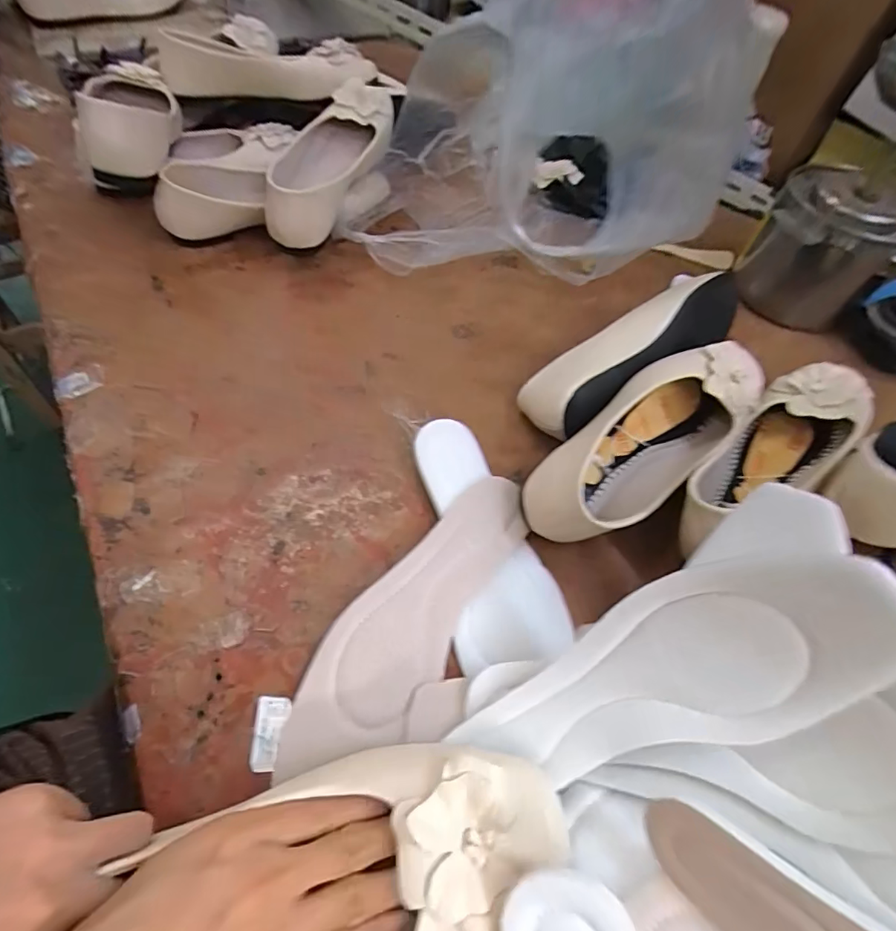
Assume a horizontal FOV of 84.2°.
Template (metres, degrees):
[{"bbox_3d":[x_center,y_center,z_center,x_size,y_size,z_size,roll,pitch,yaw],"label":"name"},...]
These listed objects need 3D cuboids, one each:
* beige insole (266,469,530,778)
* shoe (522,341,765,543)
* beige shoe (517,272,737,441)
[{"bbox_3d":[-0.022,0.097,0.338,0.070,0.013,0.233,29,60,16],"label":"beige insole"},{"bbox_3d":[0.162,-0.022,0.394,0.247,0.064,0.085,-36,65,-22],"label":"shoe"},{"bbox_3d":[0.177,-0.107,0.457,0.252,0.063,0.070,-31,63,-20],"label":"beige shoe"}]

